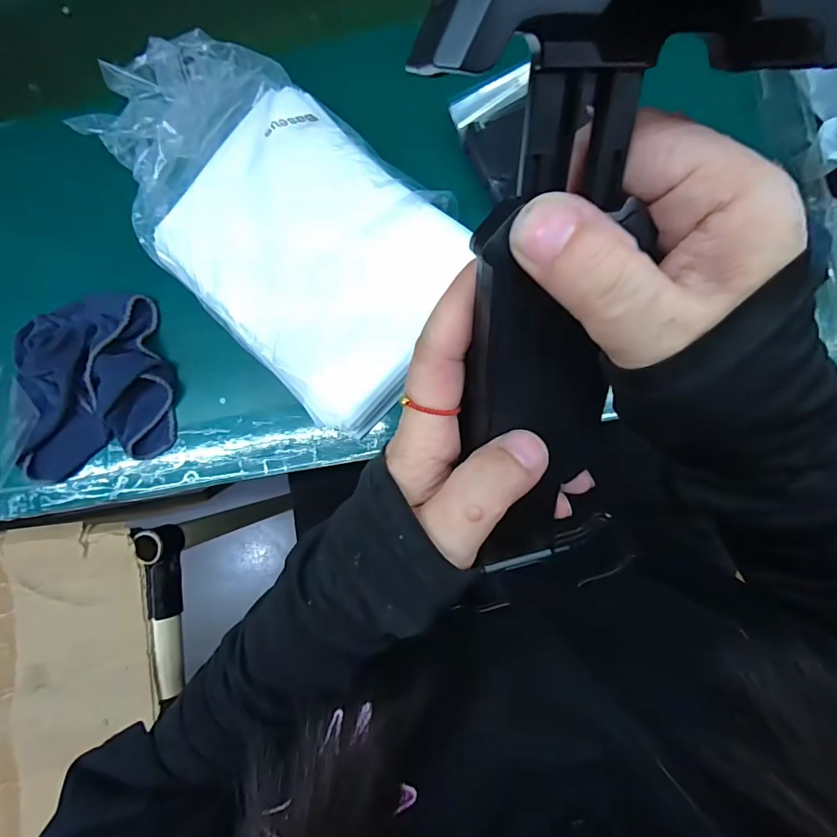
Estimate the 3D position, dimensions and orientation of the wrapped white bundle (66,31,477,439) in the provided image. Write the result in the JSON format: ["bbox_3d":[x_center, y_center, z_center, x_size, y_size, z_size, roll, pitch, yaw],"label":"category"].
[{"bbox_3d":[-0.133,-0.170,0.341,0.316,0.047,0.176,41,91,6],"label":"wrapped white bundle"}]

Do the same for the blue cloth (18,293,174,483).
[{"bbox_3d":[-0.273,-0.029,0.368,0.136,0.032,0.138,-14,86,5],"label":"blue cloth"}]

